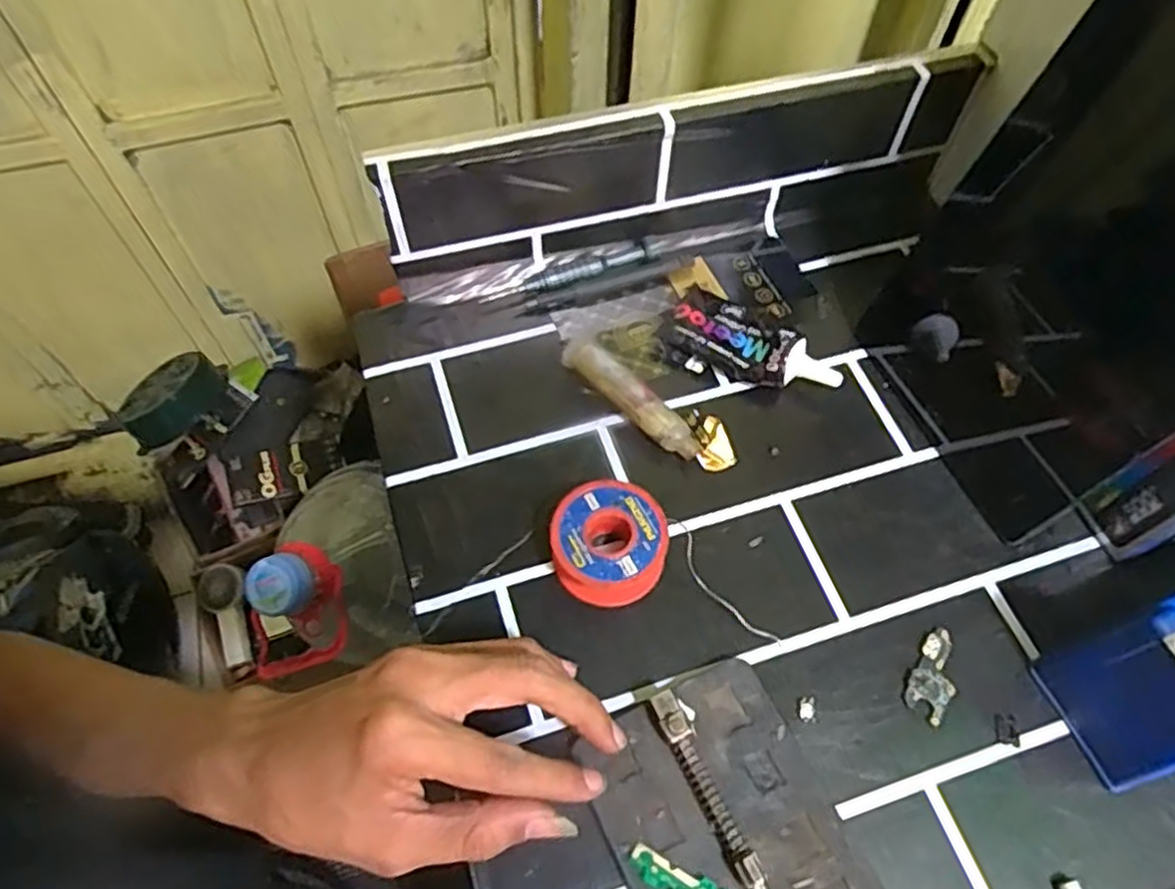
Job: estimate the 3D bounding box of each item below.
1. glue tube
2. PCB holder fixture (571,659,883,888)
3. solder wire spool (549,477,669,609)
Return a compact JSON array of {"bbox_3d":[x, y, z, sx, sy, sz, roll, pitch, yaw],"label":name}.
[{"bbox_3d":[0.092,-0.055,0.422,0.097,0.023,0.040,30,63,16],"label":"glue tube"},{"bbox_3d":[0.059,0.158,0.299,0.088,0.017,0.124,-23,62,-14],"label":"PCB holder fixture"},{"bbox_3d":[0.010,0.047,0.359,0.052,0.028,0.053,0,59,-1],"label":"solder wire spool"}]

